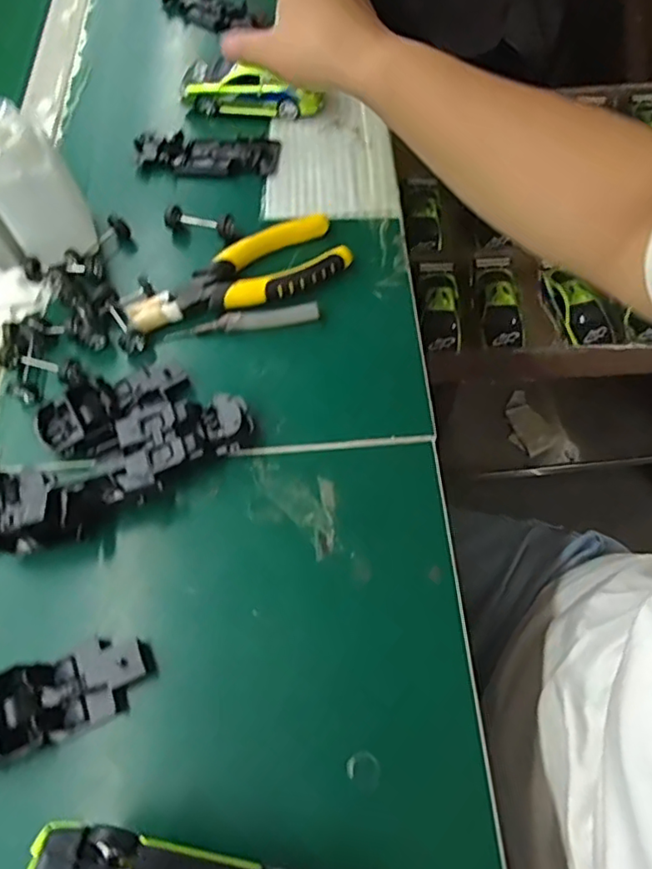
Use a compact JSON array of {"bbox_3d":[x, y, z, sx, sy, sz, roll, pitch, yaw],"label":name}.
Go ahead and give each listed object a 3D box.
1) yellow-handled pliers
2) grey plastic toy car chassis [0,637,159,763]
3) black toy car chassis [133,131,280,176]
[{"bbox_3d":[-0.062,-0.114,0.434,0.163,0.013,0.058,-28,64,-12],"label":"yellow-handled pliers"},{"bbox_3d":[-0.143,0.138,0.309,0.100,0.017,0.040,-21,63,-8],"label":"grey plastic toy car chassis"},{"bbox_3d":[-0.103,-0.241,0.504,0.122,0.012,0.045,3,62,5],"label":"black toy car chassis"}]

